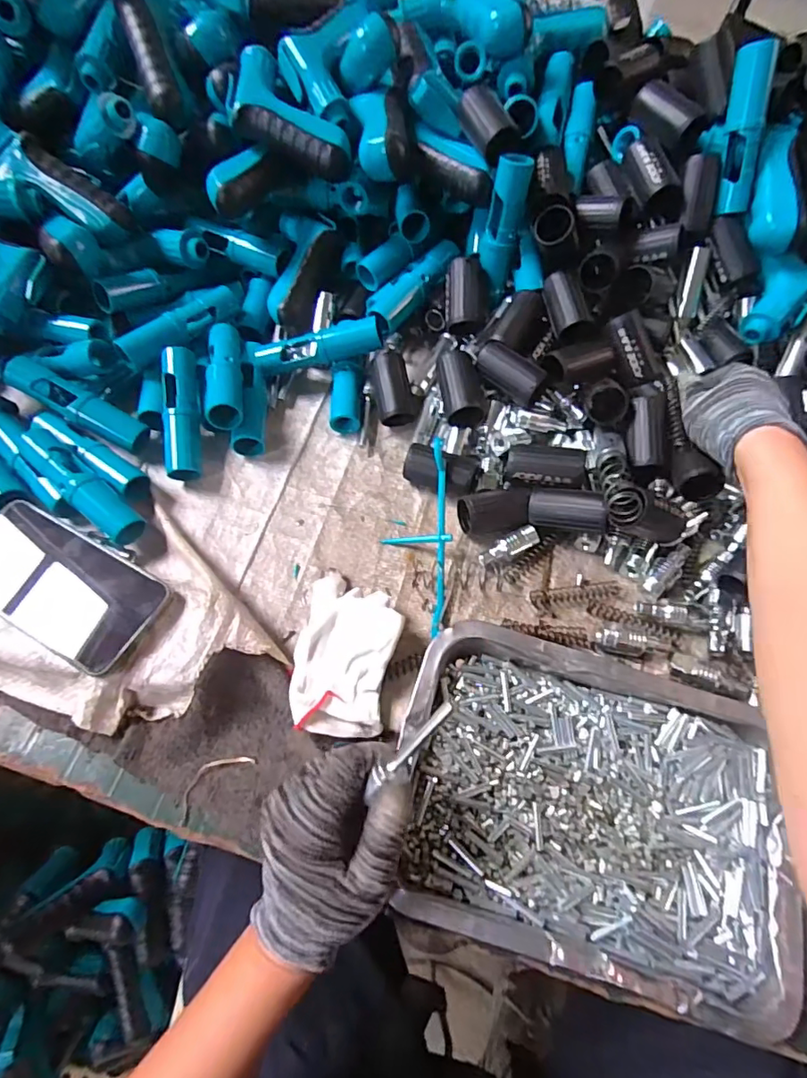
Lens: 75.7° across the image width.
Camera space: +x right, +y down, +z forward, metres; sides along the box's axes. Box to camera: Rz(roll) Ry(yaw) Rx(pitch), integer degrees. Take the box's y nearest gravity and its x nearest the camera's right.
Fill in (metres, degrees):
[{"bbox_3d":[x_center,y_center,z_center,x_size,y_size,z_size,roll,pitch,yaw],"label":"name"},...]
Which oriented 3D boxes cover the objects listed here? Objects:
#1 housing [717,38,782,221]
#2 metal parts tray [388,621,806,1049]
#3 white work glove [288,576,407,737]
[{"bbox_3d":[0.300,-0.358,0.457,0.028,0.120,0.025,-7,28,-1],"label":"housing"},{"bbox_3d":[0.122,0.177,0.353,0.256,0.049,0.190,13,65,5],"label":"metal parts tray"},{"bbox_3d":[-0.042,0.085,0.396,0.075,0.042,0.123,5,63,2],"label":"white work glove"}]

